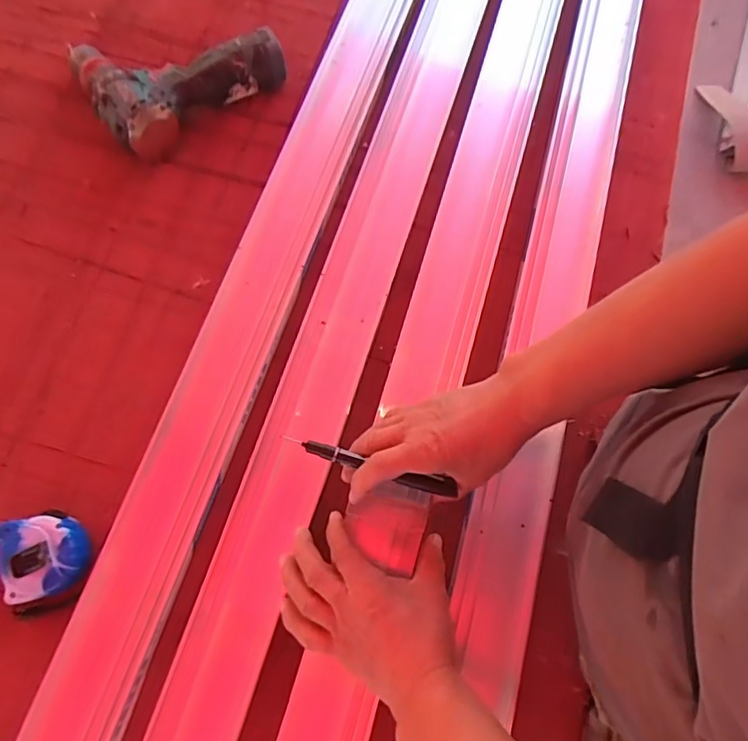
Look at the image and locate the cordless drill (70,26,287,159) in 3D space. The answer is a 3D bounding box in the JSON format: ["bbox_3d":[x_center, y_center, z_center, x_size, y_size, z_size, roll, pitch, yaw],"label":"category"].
[{"bbox_3d":[-0.223,-0.341,0.611,0.201,0.060,0.162,-37,75,-9],"label":"cordless drill"}]

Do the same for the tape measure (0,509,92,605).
[{"bbox_3d":[-0.290,0.161,0.484,0.073,0.038,0.072,-17,76,-5],"label":"tape measure"}]

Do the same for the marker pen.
[{"bbox_3d":[-0.003,0.077,0.445,0.144,0.018,0.013,16,75,6],"label":"marker pen"}]

